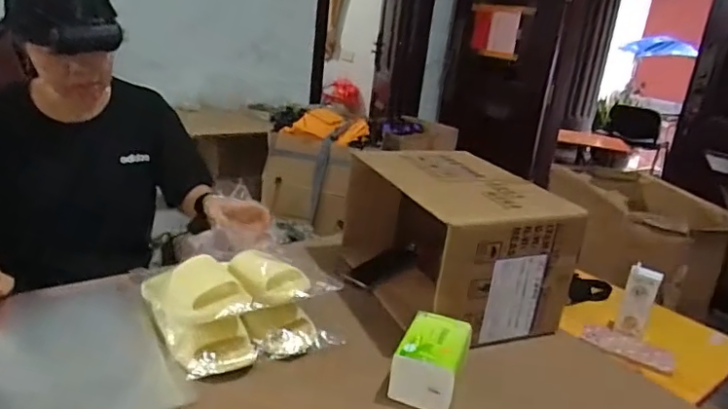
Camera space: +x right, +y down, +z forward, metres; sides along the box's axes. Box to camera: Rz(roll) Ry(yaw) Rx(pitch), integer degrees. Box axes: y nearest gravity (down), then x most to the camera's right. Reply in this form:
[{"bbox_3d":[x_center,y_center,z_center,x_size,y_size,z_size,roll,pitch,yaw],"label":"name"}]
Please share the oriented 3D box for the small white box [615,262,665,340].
[{"bbox_3d":[0.517,0.193,1.052,0.057,0.150,0.031,15,20,23],"label":"small white box"}]

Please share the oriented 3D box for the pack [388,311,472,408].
[{"bbox_3d":[0.101,0.231,0.832,0.095,0.085,0.125,13,19,17],"label":"pack"}]

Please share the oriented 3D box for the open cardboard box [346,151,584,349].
[{"bbox_3d":[0.159,0.060,1.076,0.256,0.251,0.413,-2,21,-25],"label":"open cardboard box"}]

